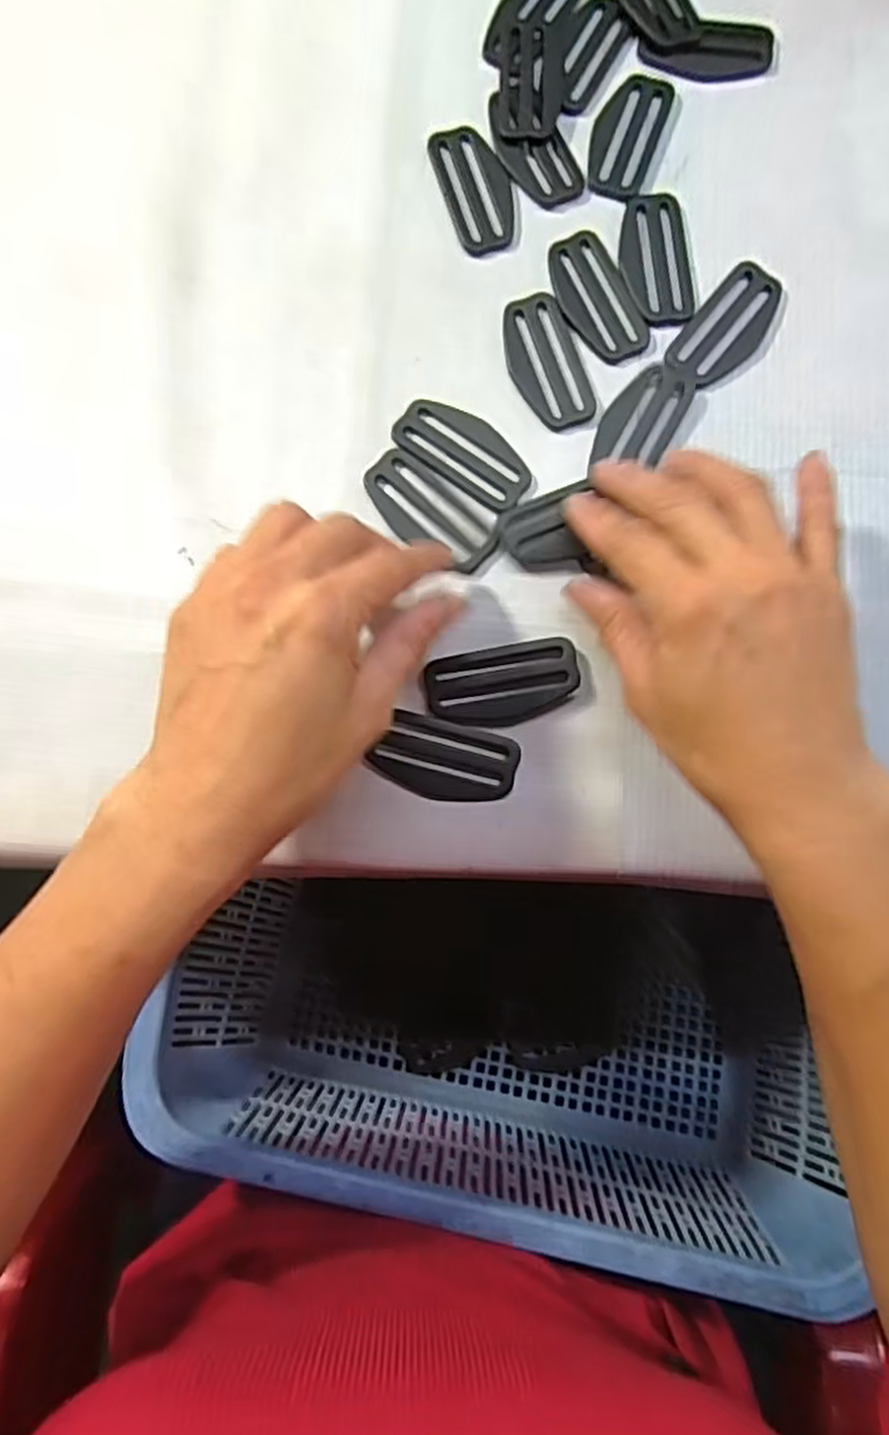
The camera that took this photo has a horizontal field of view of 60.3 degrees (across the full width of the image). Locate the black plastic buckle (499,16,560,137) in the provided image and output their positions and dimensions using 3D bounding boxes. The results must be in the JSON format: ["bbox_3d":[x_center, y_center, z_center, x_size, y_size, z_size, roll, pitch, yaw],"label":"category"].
[{"bbox_3d":[0.037,-0.283,0.336,0.026,0.004,0.059,1,81,1],"label":"black plastic buckle"}]

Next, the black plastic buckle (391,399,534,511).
[{"bbox_3d":[0.009,-0.110,0.313,0.059,0.004,0.027,35,83,6],"label":"black plastic buckle"}]

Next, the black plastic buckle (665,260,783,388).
[{"bbox_3d":[0.119,-0.163,0.320,0.029,0.004,0.063,39,84,6],"label":"black plastic buckle"}]

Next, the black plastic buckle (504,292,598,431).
[{"bbox_3d":[0.043,-0.148,0.318,0.029,0.004,0.059,-18,81,-2],"label":"black plastic buckle"}]

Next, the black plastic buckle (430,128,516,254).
[{"bbox_3d":[0.014,-0.230,0.330,0.029,0.004,0.061,-16,81,-2],"label":"black plastic buckle"}]

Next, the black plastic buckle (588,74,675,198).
[{"bbox_3d":[0.080,-0.255,0.334,0.027,0.004,0.059,21,82,4],"label":"black plastic buckle"}]

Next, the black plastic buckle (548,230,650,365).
[{"bbox_3d":[0.064,-0.178,0.323,0.029,0.004,0.060,-22,82,-3],"label":"black plastic buckle"}]

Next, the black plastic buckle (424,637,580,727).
[{"bbox_3d":[0.023,-0.013,0.298,0.058,0.004,0.030,-11,81,-1],"label":"black plastic buckle"}]

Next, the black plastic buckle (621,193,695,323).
[{"bbox_3d":[0.090,-0.196,0.325,0.028,0.004,0.060,-6,81,0],"label":"black plastic buckle"}]

